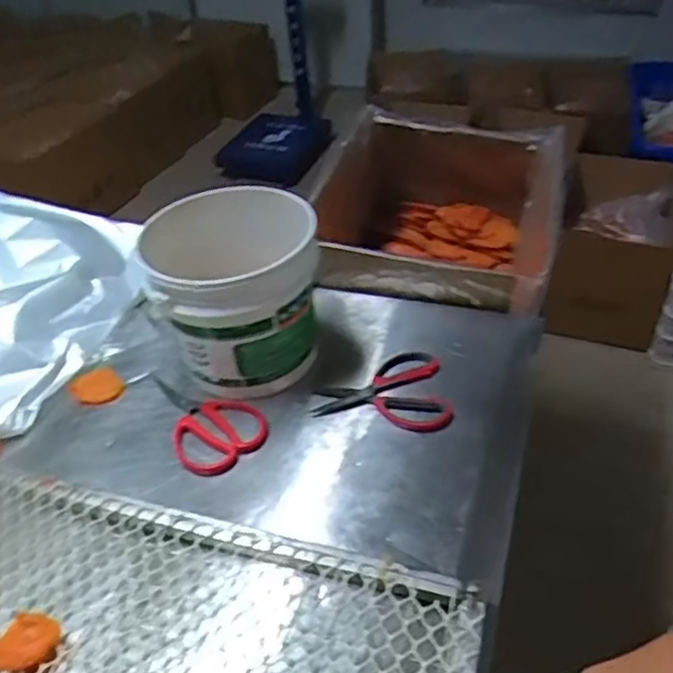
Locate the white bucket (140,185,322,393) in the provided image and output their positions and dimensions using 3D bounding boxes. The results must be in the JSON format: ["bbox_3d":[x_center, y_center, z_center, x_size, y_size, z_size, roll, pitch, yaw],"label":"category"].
[{"bbox_3d":[-0.108,-0.046,0.779,0.170,0.191,0.170,-2,42,2],"label":"white bucket"}]

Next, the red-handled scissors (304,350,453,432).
[{"bbox_3d":[0.050,0.067,0.761,0.148,0.021,0.116,-5,42,-2],"label":"red-handled scissors"}]

